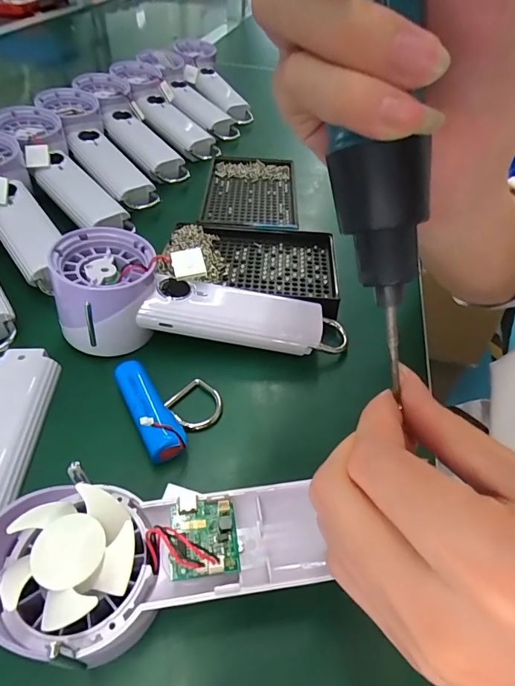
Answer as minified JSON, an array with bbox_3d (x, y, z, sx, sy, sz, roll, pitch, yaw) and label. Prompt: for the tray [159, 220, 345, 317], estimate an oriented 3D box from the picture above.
[{"bbox_3d":[-0.003,-0.066,0.338,0.137,0.018,0.091,9,47,5],"label":"tray"}]

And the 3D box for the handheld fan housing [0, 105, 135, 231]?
[{"bbox_3d":[-0.179,-0.160,0.393,0.058,0.037,0.176,-35,77,-28],"label":"handheld fan housing"}]

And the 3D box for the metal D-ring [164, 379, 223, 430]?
[{"bbox_3d":[-0.037,0.037,0.257,0.031,0.006,0.032,-29,54,-27],"label":"metal D-ring"}]

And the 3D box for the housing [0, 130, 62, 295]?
[{"bbox_3d":[-0.200,-0.114,0.337,0.054,0.038,0.176,-27,59,-24],"label":"housing"}]

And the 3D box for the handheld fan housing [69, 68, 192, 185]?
[{"bbox_3d":[-0.138,-0.240,0.476,0.056,0.033,0.183,-32,77,-26],"label":"handheld fan housing"}]

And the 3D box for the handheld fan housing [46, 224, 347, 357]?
[{"bbox_3d":[-0.034,-0.033,0.277,0.185,0.050,0.064,1,47,-2],"label":"handheld fan housing"}]

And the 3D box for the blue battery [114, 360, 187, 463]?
[{"bbox_3d":[-0.062,0.037,0.242,0.020,0.016,0.067,-22,51,-22],"label":"blue battery"}]

